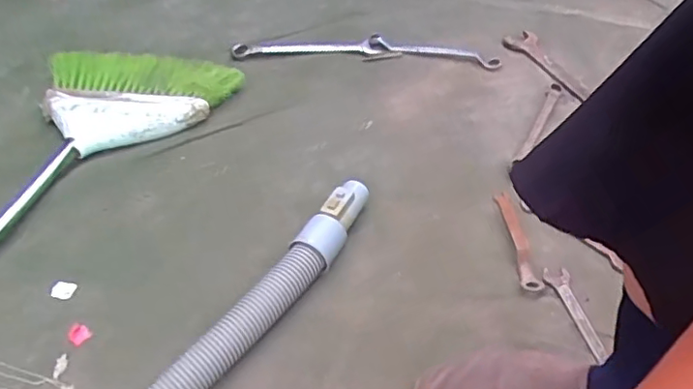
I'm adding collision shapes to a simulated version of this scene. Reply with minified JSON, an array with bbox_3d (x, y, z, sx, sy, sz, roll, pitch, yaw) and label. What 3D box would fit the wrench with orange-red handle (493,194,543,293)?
[{"bbox_3d":[0.204,0.050,0.706,0.023,0.022,0.142,-3,46,-2],"label":"wrench with orange-red handle"}]

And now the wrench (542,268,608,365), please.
[{"bbox_3d":[0.244,0.127,0.631,0.028,0.006,0.113,-7,47,-6],"label":"wrench"}]

